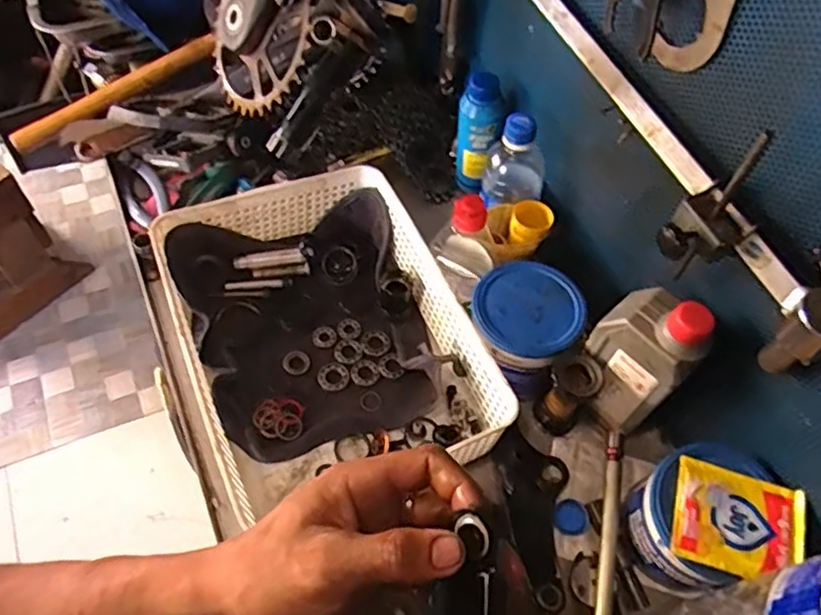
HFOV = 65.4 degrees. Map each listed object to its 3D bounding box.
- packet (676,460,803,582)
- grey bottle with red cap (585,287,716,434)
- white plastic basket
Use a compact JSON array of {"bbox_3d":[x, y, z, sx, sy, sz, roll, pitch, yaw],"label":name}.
[{"bbox_3d":[0.253,0.166,0.494,0.095,0.013,0.076,16,58,6],"label":"packet"},{"bbox_3d":[0.198,0.042,0.555,0.054,0.155,0.081,-35,66,-23],"label":"grey bottle with red cap"},{"bbox_3d":[-0.080,0.028,0.616,0.250,0.081,0.326,-19,61,-16],"label":"white plastic basket"}]

